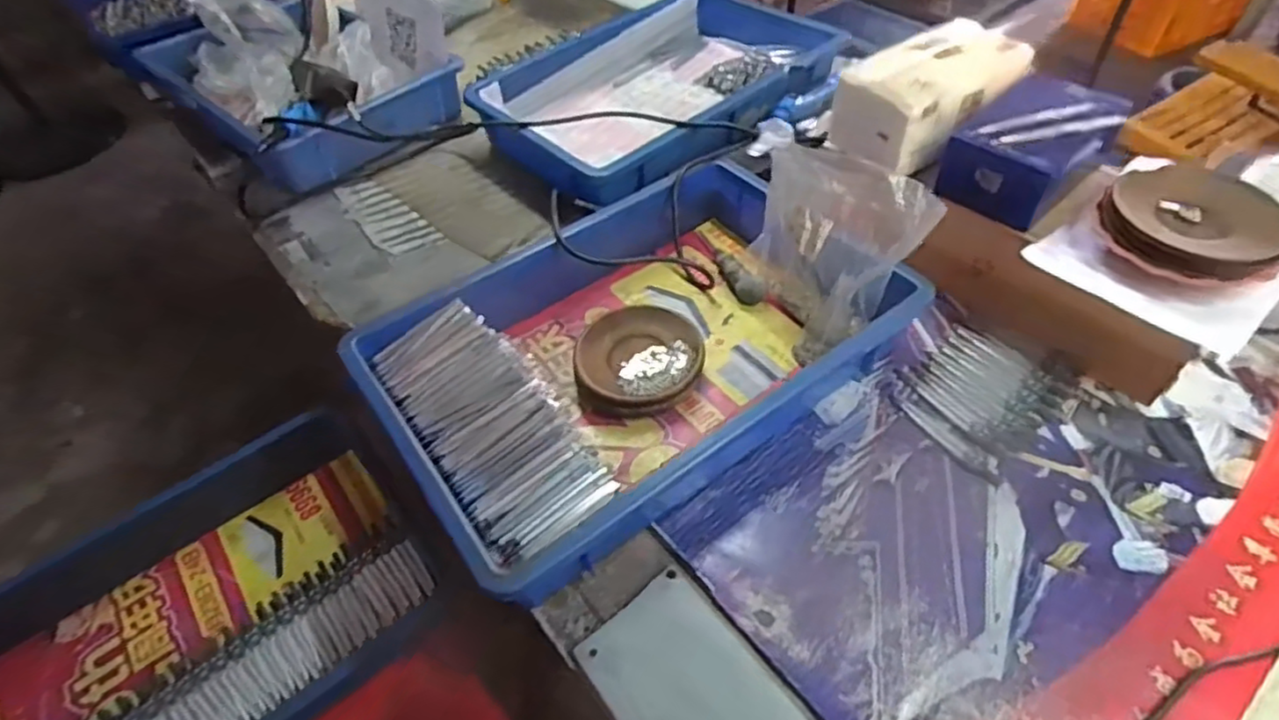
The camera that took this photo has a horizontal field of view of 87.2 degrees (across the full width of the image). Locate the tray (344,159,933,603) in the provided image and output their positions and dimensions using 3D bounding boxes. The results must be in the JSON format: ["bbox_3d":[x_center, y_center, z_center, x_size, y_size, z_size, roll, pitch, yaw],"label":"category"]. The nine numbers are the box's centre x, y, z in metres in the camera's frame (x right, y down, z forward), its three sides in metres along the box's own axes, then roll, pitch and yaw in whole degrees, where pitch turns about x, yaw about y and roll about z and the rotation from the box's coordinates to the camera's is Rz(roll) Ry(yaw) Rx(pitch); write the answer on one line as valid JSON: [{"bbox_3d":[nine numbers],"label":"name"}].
[{"bbox_3d":[0.000,-0.014,0.595,0.422,0.083,0.281,-31,53,-20],"label":"tray"}]

